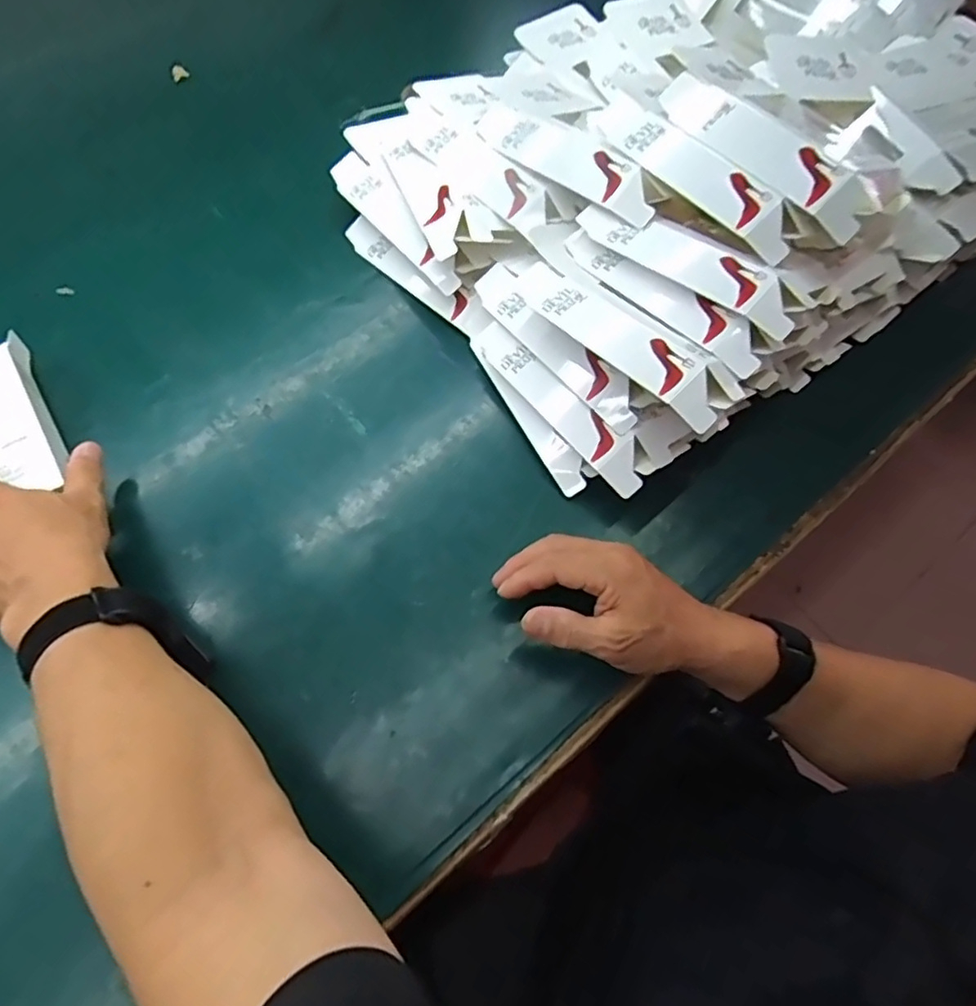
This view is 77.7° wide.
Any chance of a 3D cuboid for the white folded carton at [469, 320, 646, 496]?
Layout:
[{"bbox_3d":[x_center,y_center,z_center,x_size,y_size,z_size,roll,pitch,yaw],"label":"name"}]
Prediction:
[{"bbox_3d":[0.056,-0.083,0.492,0.035,0.013,0.193,-48,67,18],"label":"white folded carton"}]

